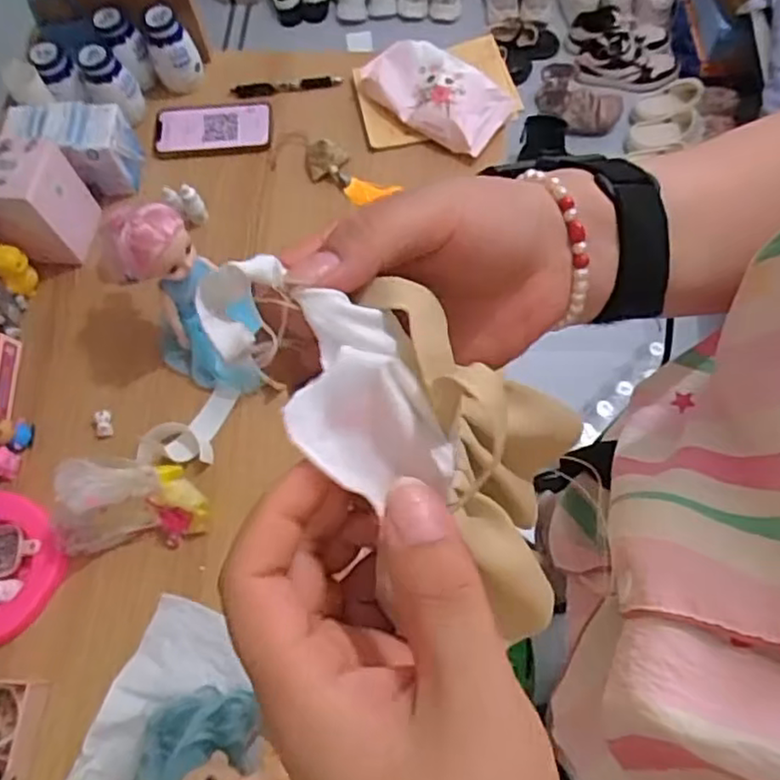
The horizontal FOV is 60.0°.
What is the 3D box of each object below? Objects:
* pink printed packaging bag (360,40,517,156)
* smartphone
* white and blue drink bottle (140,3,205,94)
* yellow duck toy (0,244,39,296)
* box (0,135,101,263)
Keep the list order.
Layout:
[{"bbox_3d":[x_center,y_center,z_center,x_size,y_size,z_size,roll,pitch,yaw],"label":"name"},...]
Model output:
[{"bbox_3d":[0.054,-0.374,0.843,0.186,0.044,0.099,29,73,13],"label":"pink printed packaging bag"},{"bbox_3d":[-0.228,-0.339,0.870,0.152,0.014,0.085,-2,69,2],"label":"smartphone"},{"bbox_3d":[-0.284,-0.443,0.872,0.055,0.081,0.054,-27,70,-7],"label":"white and blue drink bottle"},{"bbox_3d":[-0.421,-0.135,0.758,0.029,0.067,0.038,40,76,16],"label":"yellow duck toy"},{"bbox_3d":[-0.401,-0.212,0.758,0.090,0.114,0.088,8,69,6],"label":"box"}]

